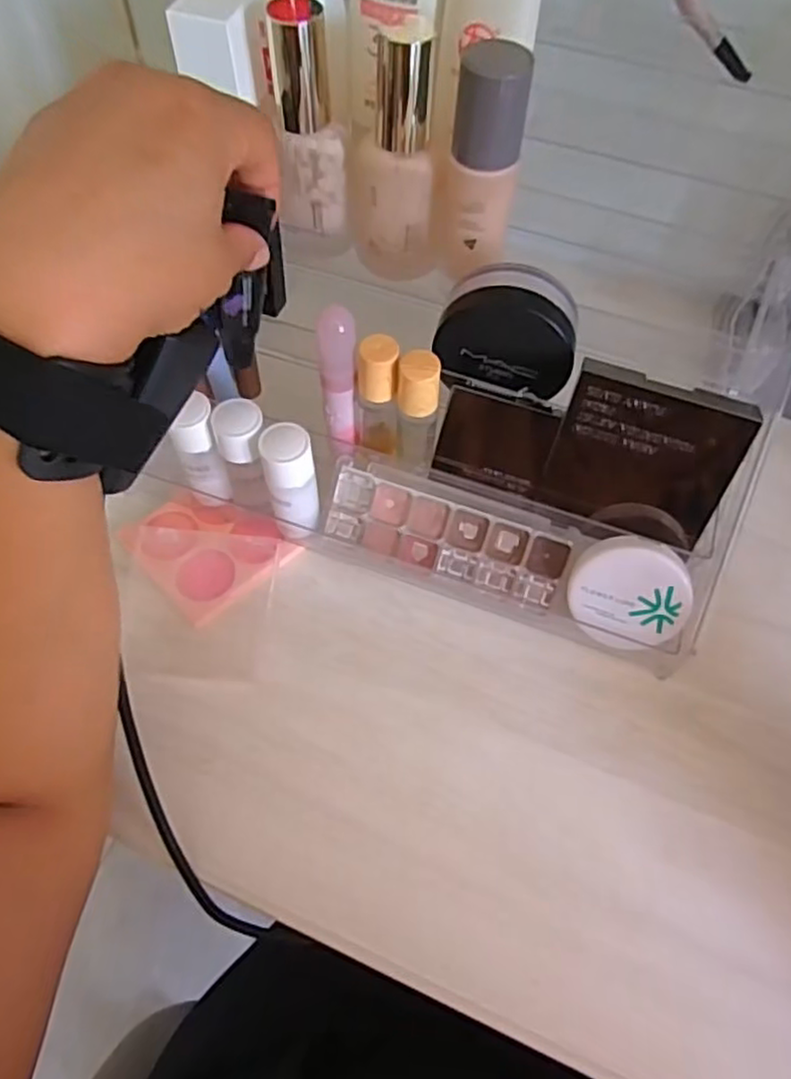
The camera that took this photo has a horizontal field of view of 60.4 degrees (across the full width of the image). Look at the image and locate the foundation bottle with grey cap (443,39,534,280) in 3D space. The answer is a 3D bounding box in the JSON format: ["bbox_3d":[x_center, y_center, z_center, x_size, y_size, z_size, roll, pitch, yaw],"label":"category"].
[{"bbox_3d":[0.040,-0.167,0.305,0.031,0.086,0.026,4,62,0],"label":"foundation bottle with grey cap"}]

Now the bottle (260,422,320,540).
[{"bbox_3d":[-0.052,-0.026,0.346,0.023,0.074,0.024,-7,62,-6],"label":"bottle"}]

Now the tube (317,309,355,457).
[{"bbox_3d":[-0.026,-0.071,0.321,0.016,0.087,0.014,-22,63,-14],"label":"tube"}]

